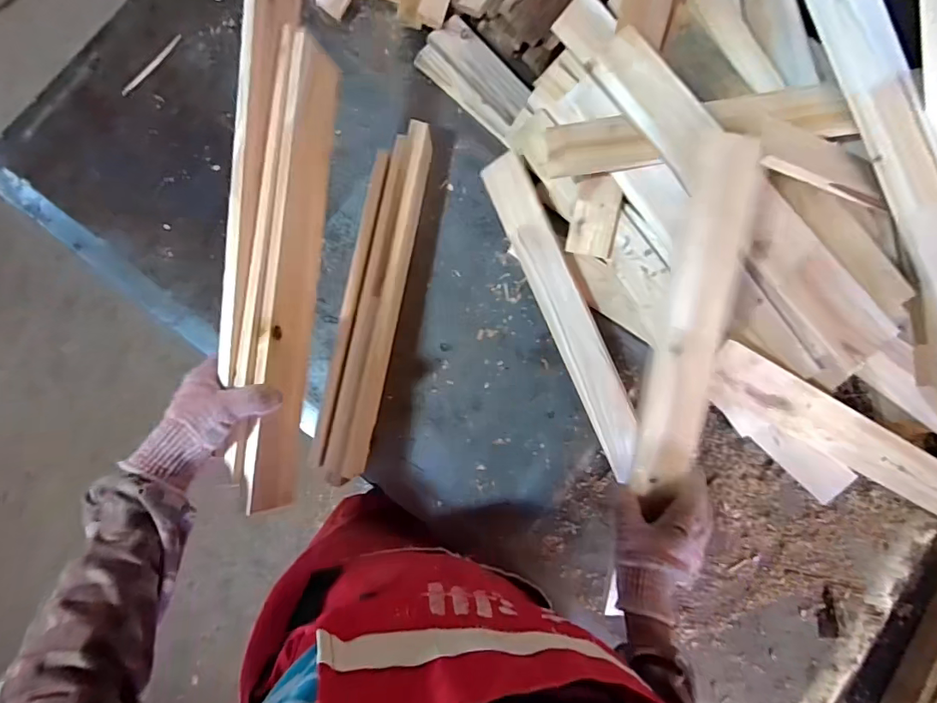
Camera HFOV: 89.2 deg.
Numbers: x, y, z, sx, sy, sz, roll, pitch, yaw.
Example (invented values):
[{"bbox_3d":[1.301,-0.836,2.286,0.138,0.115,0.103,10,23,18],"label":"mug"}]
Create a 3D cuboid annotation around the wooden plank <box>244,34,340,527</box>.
[{"bbox_3d":[-0.184,-0.085,0.520,0.013,0.075,0.496,3,84,20],"label":"wooden plank"}]

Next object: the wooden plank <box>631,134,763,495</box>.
[{"bbox_3d":[0.243,-0.028,0.510,0.069,0.022,0.369,7,102,-1],"label":"wooden plank"}]

